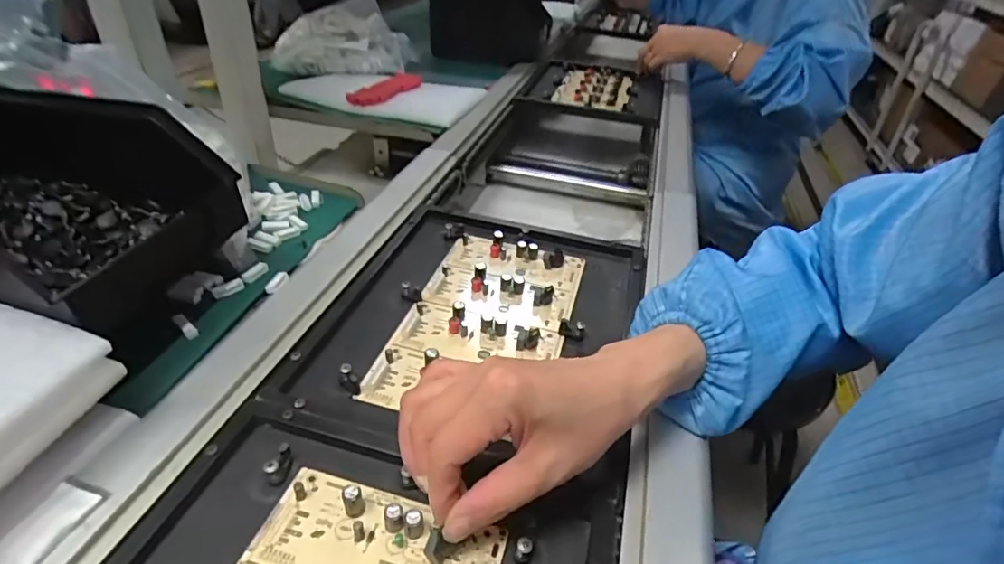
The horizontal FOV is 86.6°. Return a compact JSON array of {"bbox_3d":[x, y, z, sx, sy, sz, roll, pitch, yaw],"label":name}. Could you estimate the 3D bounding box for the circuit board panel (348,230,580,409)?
[{"bbox_3d":[-0.010,0.024,0.436,0.125,0.015,0.219,14,38,9],"label":"circuit board panel"}]

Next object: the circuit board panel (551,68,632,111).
[{"bbox_3d":[0.185,-0.388,1.052,0.133,0.016,0.250,12,38,9],"label":"circuit board panel"}]

